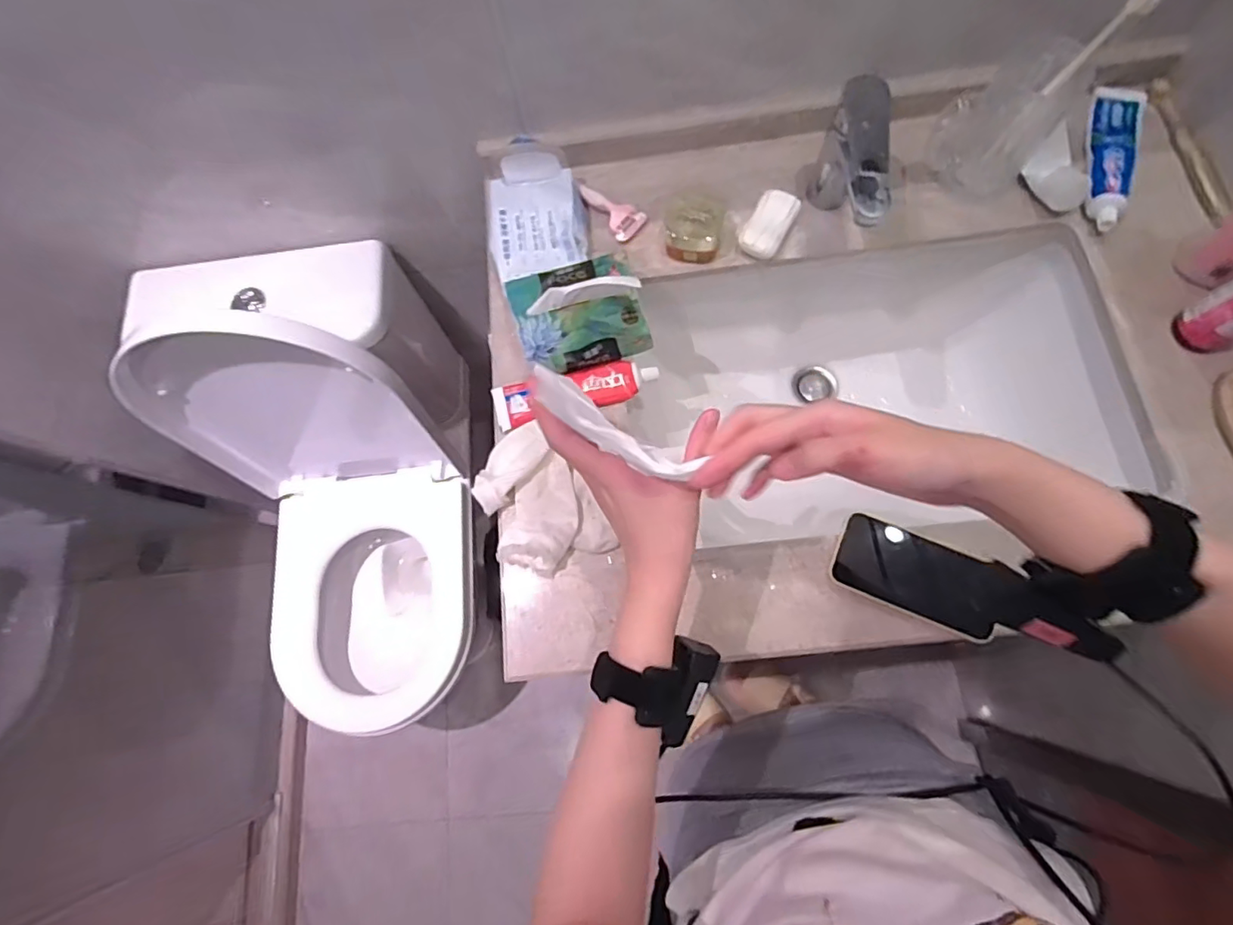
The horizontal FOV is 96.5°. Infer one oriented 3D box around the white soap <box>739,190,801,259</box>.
[{"bbox_3d":[0.170,-0.265,0.614,0.046,0.025,0.081,26,76,9],"label":"white soap"}]

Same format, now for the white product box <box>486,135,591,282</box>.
[{"bbox_3d":[-0.091,-0.284,0.623,0.113,0.053,0.155,-8,74,-1],"label":"white product box"}]

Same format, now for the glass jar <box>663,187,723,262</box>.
[{"bbox_3d":[0.083,-0.259,0.607,0.062,0.048,0.066,0,74,1],"label":"glass jar"}]

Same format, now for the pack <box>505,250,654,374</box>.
[{"bbox_3d":[-0.039,-0.156,0.556,0.126,0.100,0.100,-16,74,-3],"label":"pack"}]

